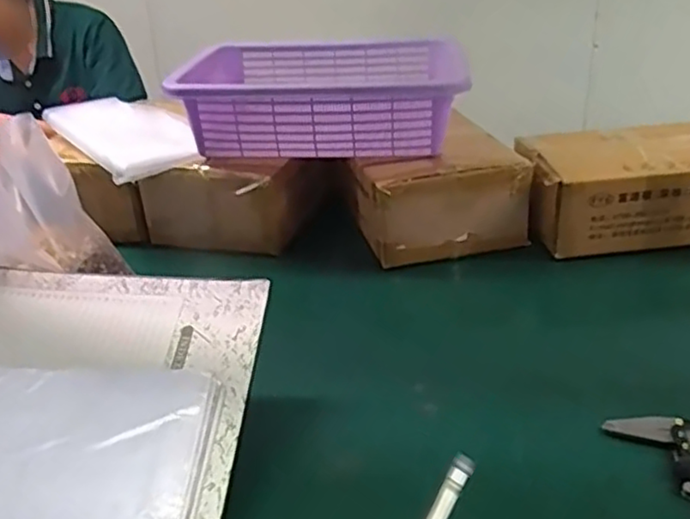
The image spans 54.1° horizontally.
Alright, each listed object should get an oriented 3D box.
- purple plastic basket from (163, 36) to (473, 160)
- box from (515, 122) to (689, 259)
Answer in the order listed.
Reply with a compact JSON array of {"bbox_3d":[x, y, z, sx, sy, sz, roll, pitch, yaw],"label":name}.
[{"bbox_3d":[-0.026,-0.229,0.933,0.366,0.087,0.295,-2,27,3],"label":"purple plastic basket"},{"bbox_3d":[0.364,-0.097,0.874,0.274,0.108,0.165,-5,27,-3],"label":"box"}]

